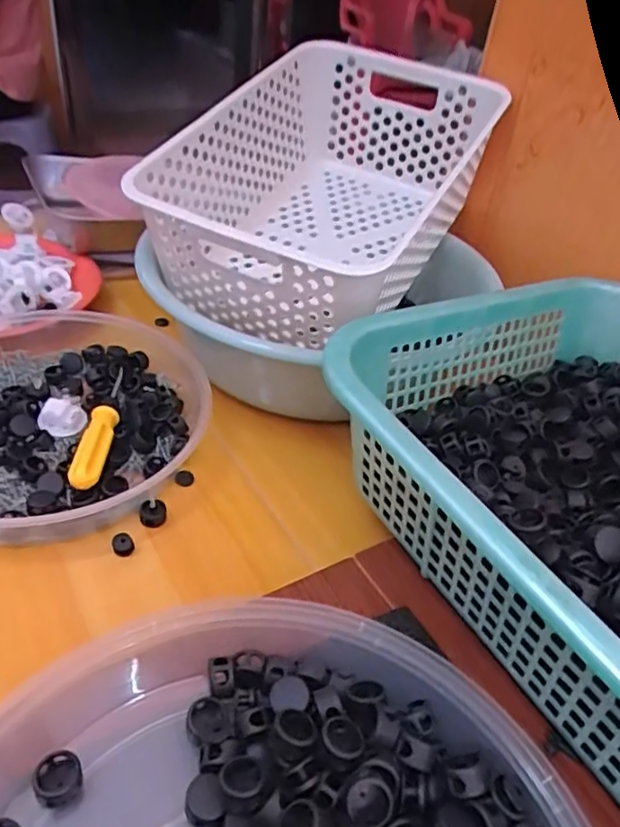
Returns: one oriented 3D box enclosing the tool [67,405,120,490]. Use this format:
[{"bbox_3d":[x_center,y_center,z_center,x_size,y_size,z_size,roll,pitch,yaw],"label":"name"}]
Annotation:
[{"bbox_3d":[-0.147,0.022,0.428,0.019,0.013,0.073,3,39,-6],"label":"tool"}]

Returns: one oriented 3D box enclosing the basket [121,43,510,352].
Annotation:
[{"bbox_3d":[0.014,-0.189,0.529,0.201,0.146,0.305,23,41,18],"label":"basket"}]

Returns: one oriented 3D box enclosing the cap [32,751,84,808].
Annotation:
[{"bbox_3d":[-0.096,0.142,0.240,0.017,0.013,0.017,5,39,-4],"label":"cap"}]

